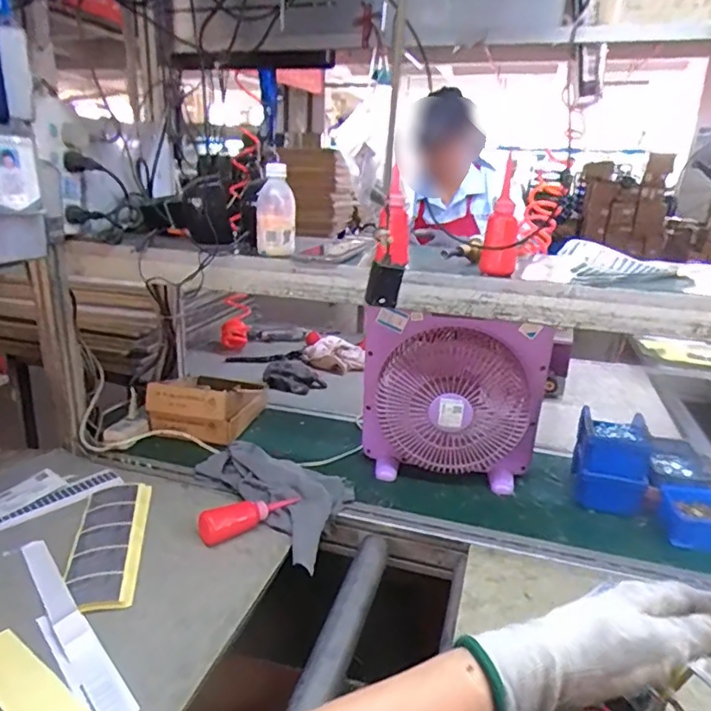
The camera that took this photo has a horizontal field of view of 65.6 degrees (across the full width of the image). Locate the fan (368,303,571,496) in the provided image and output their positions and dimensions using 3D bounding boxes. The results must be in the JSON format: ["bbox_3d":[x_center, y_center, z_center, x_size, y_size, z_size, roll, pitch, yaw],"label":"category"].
[{"bbox_3d":[0.172,0.083,0.966,0.328,0.319,0.084,6,19,9],"label":"fan"}]

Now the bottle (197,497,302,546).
[{"bbox_3d":[-0.157,0.246,0.843,0.163,0.042,0.045,-7,21,-27],"label":"bottle"}]

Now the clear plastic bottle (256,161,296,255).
[{"bbox_3d":[-0.126,-0.228,0.875,0.063,0.124,0.062,0,19,-8],"label":"clear plastic bottle"}]

